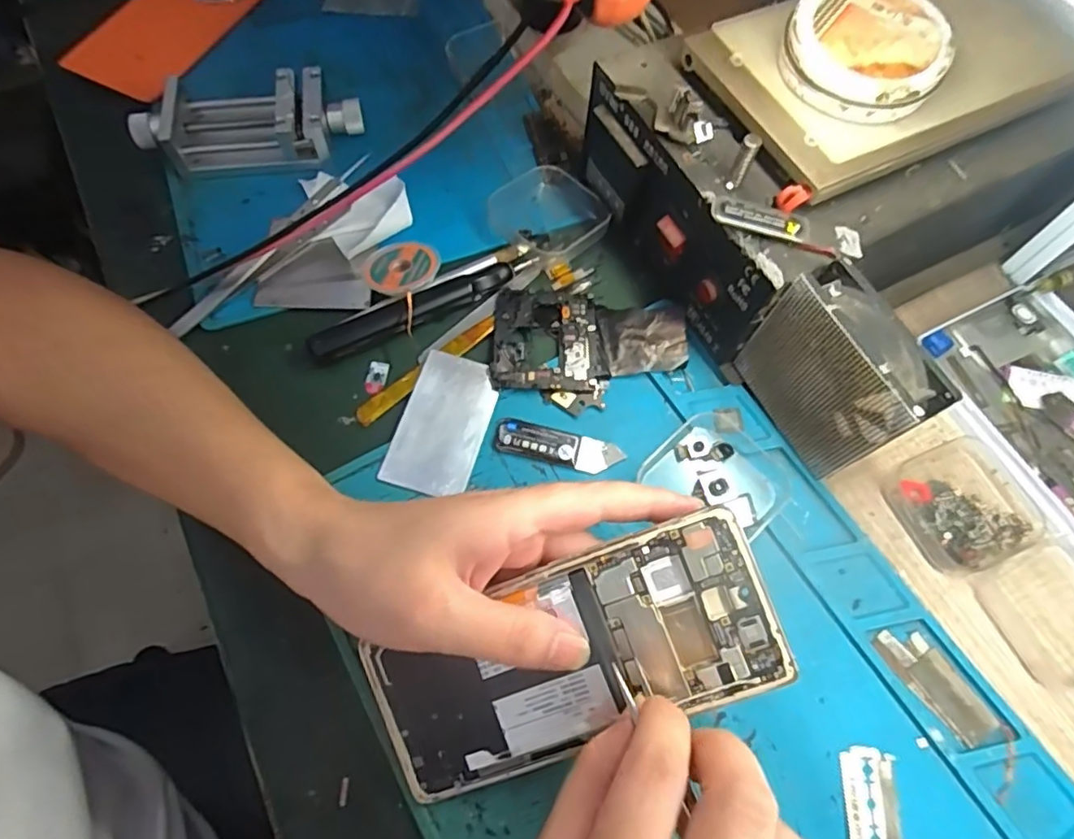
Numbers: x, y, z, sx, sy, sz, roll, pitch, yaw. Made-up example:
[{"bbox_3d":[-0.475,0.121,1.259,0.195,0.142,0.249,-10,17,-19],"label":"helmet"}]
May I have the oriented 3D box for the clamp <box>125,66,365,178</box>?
[{"bbox_3d":[-0.188,-0.194,0.392,0.139,0.033,0.056,-6,66,-5],"label":"clamp"}]

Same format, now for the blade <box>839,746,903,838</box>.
[{"bbox_3d":[0.145,0.166,0.257,0.024,0.004,0.043,7,66,1],"label":"blade"}]

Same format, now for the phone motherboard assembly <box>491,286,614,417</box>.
[{"bbox_3d":[0.007,-0.042,0.343,0.065,0.004,0.075,4,66,0],"label":"phone motherboard assembly"}]

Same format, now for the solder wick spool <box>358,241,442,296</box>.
[{"bbox_3d":[-0.080,-0.089,0.352,0.045,0.006,0.046,-5,53,6],"label":"solder wick spool"}]

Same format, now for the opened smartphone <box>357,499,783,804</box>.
[{"bbox_3d":[0.013,0.097,0.242,0.161,0.006,0.073,-22,88,5],"label":"opened smartphone"}]

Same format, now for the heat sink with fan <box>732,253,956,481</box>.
[{"bbox_3d":[0.143,-0.021,0.293,0.030,0.084,0.079,-27,70,-13],"label":"heat sink with fan"}]

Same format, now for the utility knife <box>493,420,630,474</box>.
[{"bbox_3d":[0.011,0.015,0.319,0.067,0.004,0.020,12,66,4],"label":"utility knife"}]

